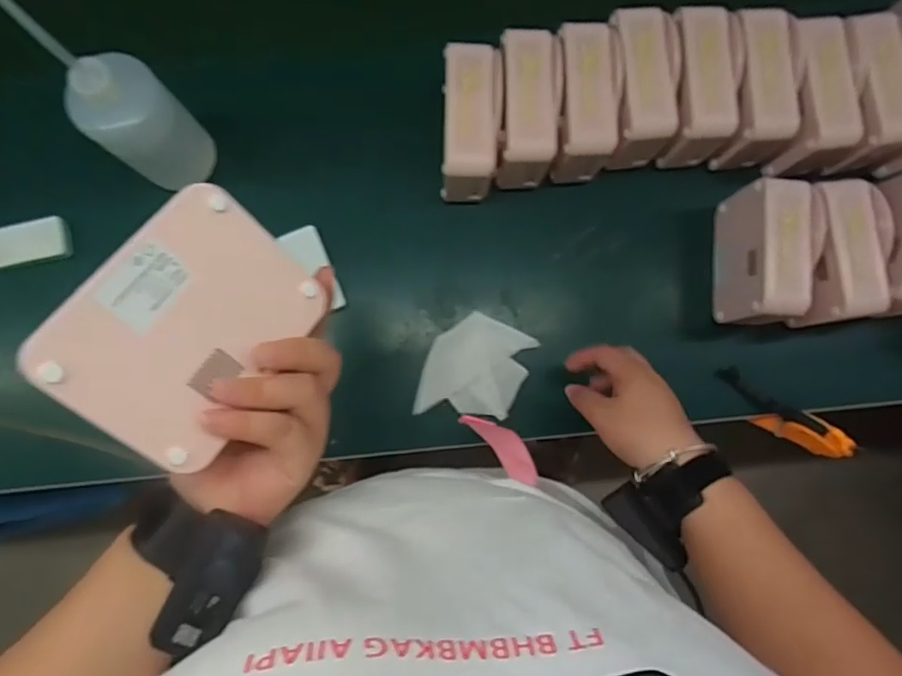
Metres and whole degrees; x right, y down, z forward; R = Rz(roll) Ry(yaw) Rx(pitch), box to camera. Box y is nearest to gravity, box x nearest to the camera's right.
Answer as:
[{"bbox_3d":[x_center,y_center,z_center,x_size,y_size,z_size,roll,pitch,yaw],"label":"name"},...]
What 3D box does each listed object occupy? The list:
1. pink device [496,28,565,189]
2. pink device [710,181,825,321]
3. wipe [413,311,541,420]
[{"bbox_3d":[0.073,-0.219,0.573,0.059,0.080,0.126,0,84,0],"label":"pink device"},{"bbox_3d":[0.303,-0.079,0.571,0.061,0.090,0.134,4,84,0],"label":"pink device"},{"bbox_3d":[0.025,0.034,0.602,0.096,0.012,0.112,25,84,2],"label":"wipe"}]

